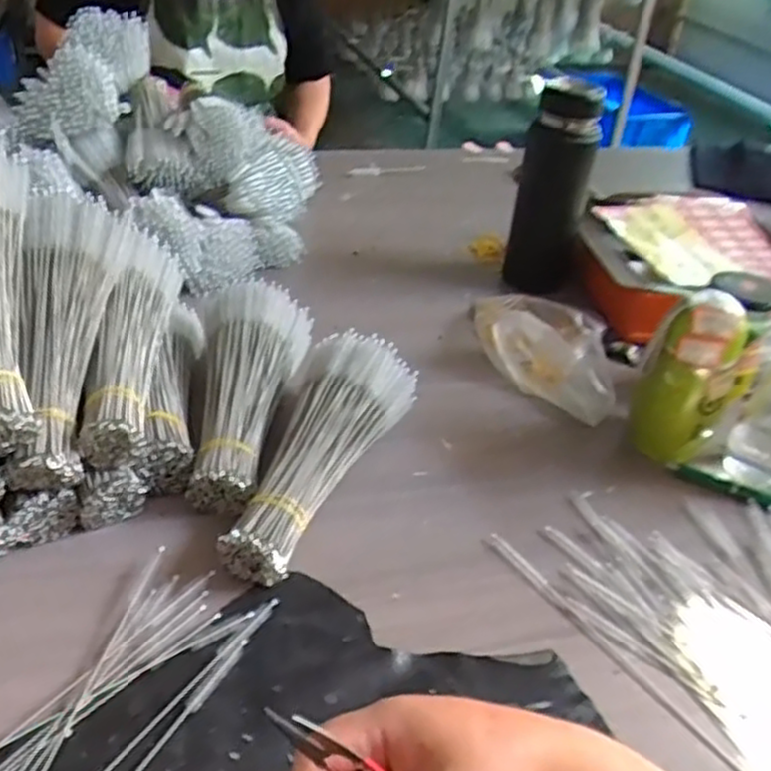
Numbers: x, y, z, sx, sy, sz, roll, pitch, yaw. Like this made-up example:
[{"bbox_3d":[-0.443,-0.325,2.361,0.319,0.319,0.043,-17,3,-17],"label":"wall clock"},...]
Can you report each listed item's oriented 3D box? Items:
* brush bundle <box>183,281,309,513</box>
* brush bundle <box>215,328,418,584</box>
[{"bbox_3d":[-0.117,0.000,0.646,0.094,0.070,0.226,2,38,-7],"label":"brush bundle"},{"bbox_3d":[-0.045,0.053,0.598,0.089,0.076,0.230,14,38,9],"label":"brush bundle"}]

